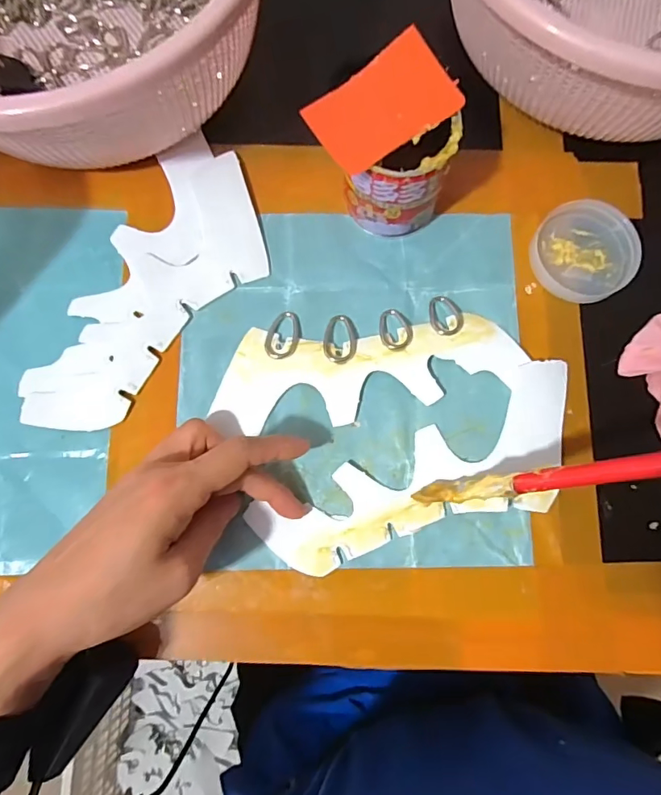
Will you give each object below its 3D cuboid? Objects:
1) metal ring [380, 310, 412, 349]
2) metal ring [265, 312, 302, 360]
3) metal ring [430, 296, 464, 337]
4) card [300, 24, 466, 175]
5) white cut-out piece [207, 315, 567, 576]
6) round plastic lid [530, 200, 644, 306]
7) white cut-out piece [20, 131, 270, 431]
[{"bbox_3d":[0.043,-0.045,0.311,0.021,0.004,0.028,-6,79,0],"label":"metal ring"},{"bbox_3d":[-0.030,-0.041,0.313,0.022,0.004,0.033,12,80,4],"label":"metal ring"},{"bbox_3d":[0.076,-0.053,0.312,0.021,0.005,0.028,-4,79,1],"label":"metal ring"},{"bbox_3d":[0.029,-0.161,0.263,0.079,0.004,0.050,-34,87,-3],"label":"card"},{"bbox_3d":[0.039,0.026,0.299,0.214,0.008,0.145,-3,82,1],"label":"white cut-out piece"},{"bbox_3d":[0.167,-0.096,0.316,0.066,0.008,0.065,0,79,1],"label":"round plastic lid"},{"bbox_3d":[-0.113,-0.070,0.318,0.096,0.008,0.214,26,81,6],"label":"white cut-out piece"}]

